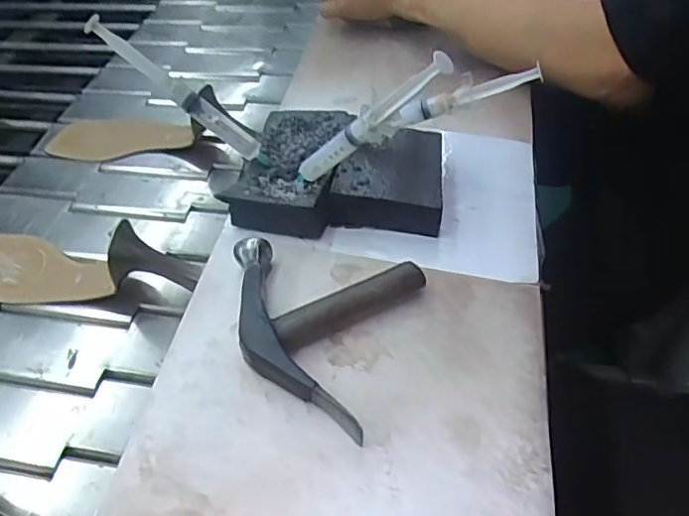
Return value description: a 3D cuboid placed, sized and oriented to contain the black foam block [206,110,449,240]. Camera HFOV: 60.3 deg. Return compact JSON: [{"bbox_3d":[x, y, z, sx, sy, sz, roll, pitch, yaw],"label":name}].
[{"bbox_3d":[0.000,-0.070,0.495,0.169,0.036,0.126,10,49,12],"label":"black foam block"}]

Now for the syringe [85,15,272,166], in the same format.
[{"bbox_3d":[-0.124,-0.130,0.466,0.165,0.025,0.016,38,50,-15],"label":"syringe"}]

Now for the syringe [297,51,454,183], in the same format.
[{"bbox_3d":[0.014,-0.089,0.414,0.021,0.163,0.015,40,48,-19],"label":"syringe"}]

